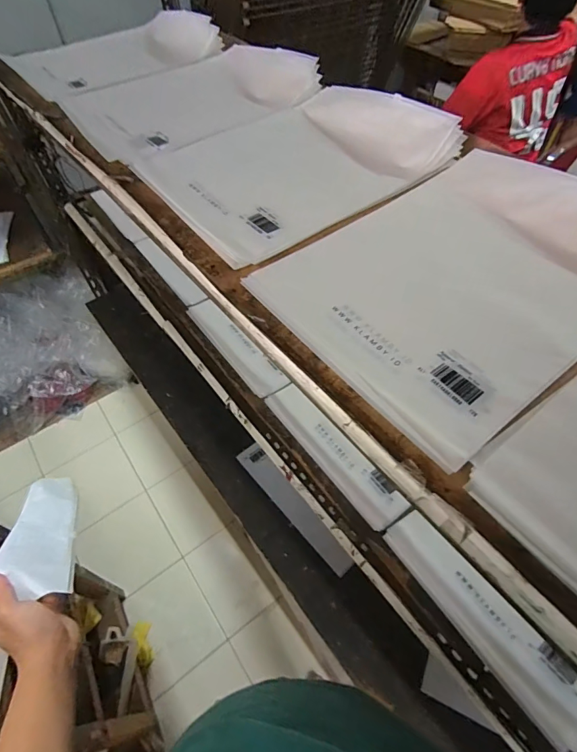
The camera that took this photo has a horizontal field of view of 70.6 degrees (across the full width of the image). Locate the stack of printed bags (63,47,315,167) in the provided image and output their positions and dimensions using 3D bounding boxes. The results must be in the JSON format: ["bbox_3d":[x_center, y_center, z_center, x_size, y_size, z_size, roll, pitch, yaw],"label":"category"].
[{"bbox_3d":[-0.180,-0.515,0.742,0.409,0.055,0.298,-30,59,-20],"label":"stack of printed bags"}]

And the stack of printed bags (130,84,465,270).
[{"bbox_3d":[0.002,-0.332,0.606,0.393,0.058,0.315,-31,59,-20],"label":"stack of printed bags"}]

